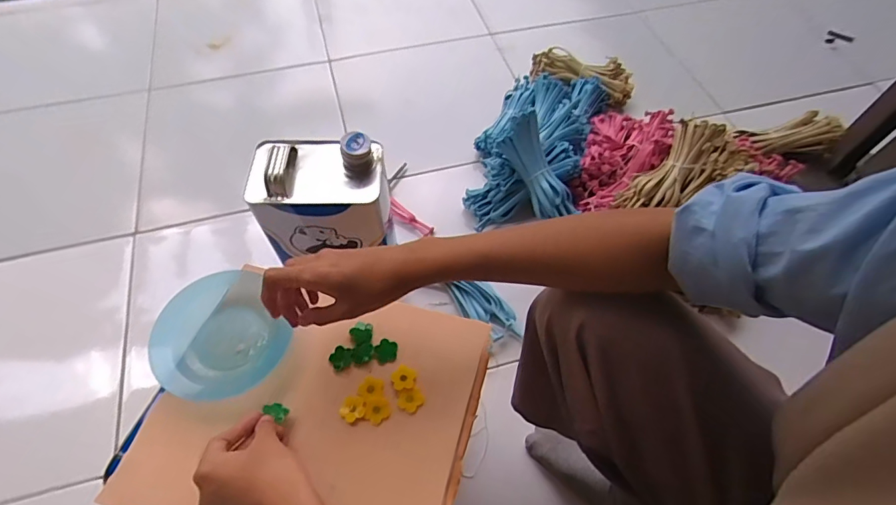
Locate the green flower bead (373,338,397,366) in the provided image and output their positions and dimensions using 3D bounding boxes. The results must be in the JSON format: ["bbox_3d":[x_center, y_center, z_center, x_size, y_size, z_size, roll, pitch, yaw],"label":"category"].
[{"bbox_3d":[-0.061,0.098,0.463,0.023,0.004,0.024,-21,61,-13],"label":"green flower bead"}]

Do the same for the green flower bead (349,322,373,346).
[{"bbox_3d":[-0.087,0.080,0.471,0.022,0.008,0.022,0,58,-1],"label":"green flower bead"}]

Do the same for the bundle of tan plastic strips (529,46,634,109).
[{"bbox_3d":[0.288,-0.386,1.012,0.229,0.054,0.085,21,60,12],"label":"bundle of tan plastic strips"}]

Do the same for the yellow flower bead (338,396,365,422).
[{"bbox_3d":[-0.089,0.144,0.433,0.022,0.004,0.023,0,58,-1],"label":"yellow flower bead"}]

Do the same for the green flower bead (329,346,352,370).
[{"bbox_3d":[-0.105,0.103,0.459,0.022,0.004,0.020,-34,65,-20],"label":"green flower bead"}]

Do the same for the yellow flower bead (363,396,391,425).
[{"bbox_3d":[-0.066,0.146,0.432,0.023,0.004,0.022,0,58,-1],"label":"yellow flower bead"}]

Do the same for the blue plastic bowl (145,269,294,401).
[{"bbox_3d":[-0.223,0.081,0.451,0.115,0.027,0.114,0,58,-1],"label":"blue plastic bowl"}]

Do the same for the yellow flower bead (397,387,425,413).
[{"bbox_3d":[-0.036,0.138,0.438,0.023,0.004,0.023,0,58,-1],"label":"yellow flower bead"}]

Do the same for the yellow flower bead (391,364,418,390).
[{"bbox_3d":[-0.043,0.120,0.448,0.023,0.004,0.023,0,58,-1],"label":"yellow flower bead"}]

